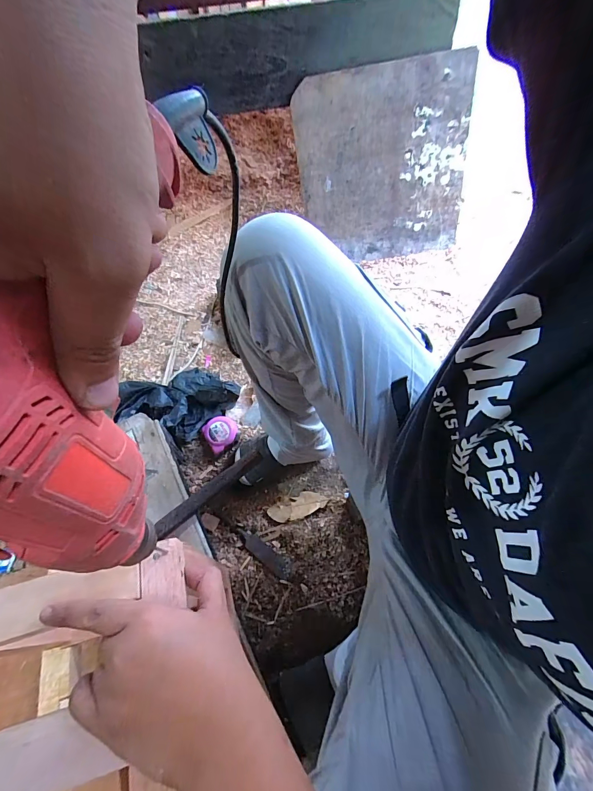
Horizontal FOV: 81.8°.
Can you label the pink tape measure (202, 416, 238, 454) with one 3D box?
[{"bbox_3d":[-0.178,0.089,0.817,0.075,0.034,0.075,1,75,-2],"label":"pink tape measure"}]

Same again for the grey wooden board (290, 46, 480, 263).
[{"bbox_3d":[0.251,-0.631,0.972,0.465,0.452,0.029,-11,37,-1],"label":"grey wooden board"}]

